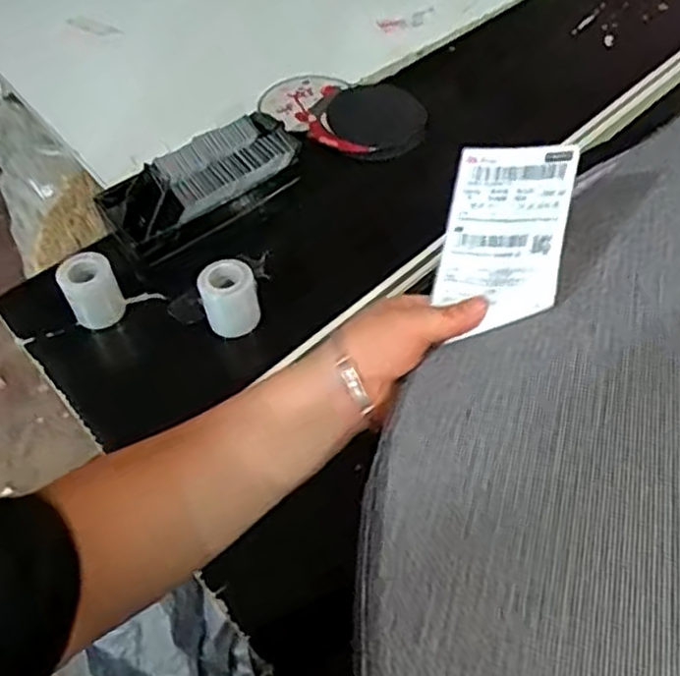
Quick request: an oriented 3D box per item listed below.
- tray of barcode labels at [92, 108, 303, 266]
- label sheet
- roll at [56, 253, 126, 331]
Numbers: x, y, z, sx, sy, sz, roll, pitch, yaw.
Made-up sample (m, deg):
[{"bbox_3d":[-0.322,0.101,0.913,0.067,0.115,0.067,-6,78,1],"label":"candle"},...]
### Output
[{"bbox_3d":[-0.160,-0.186,0.853,0.237,0.059,0.107,-33,57,-18],"label":"tray of barcode labels"},{"bbox_3d":[0.101,-0.061,0.444,0.075,0.013,0.116,8,82,31],"label":"label sheet"},{"bbox_3d":[-0.268,-0.051,0.779,0.054,0.070,0.050,-3,52,3],"label":"roll"}]

